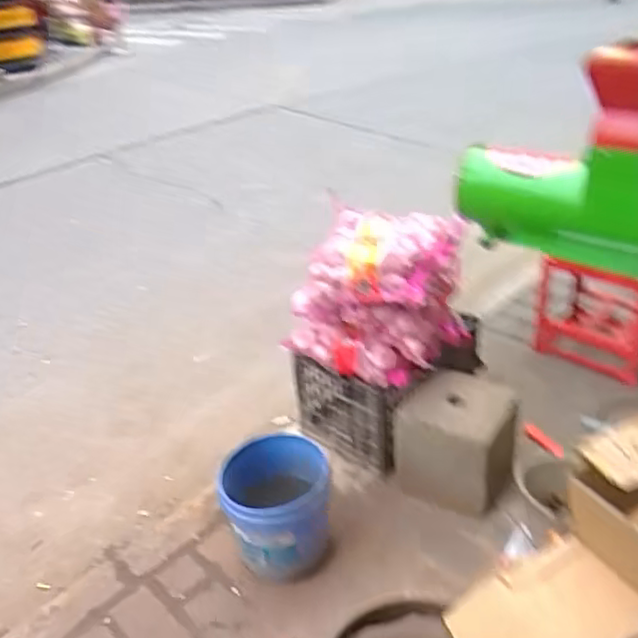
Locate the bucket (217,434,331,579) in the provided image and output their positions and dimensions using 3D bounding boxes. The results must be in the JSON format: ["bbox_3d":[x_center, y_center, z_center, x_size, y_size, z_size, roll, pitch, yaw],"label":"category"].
[{"bbox_3d":[-0.096,0.462,1.600,0.240,0.304,0.241,0,30,4],"label":"bucket"}]

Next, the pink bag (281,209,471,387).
[{"bbox_3d":[0.165,-0.069,1.788,0.427,0.365,0.345,16,35,30],"label":"pink bag"}]

